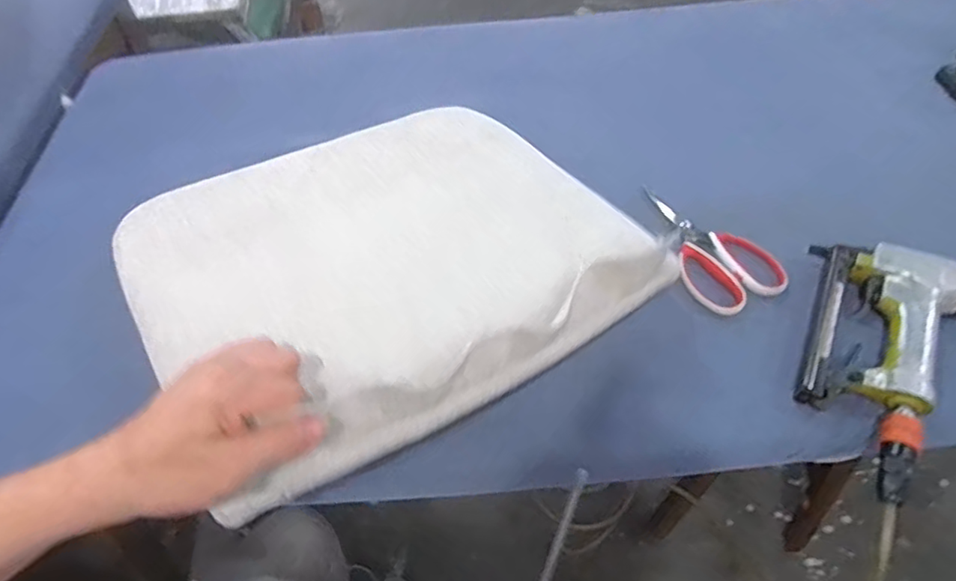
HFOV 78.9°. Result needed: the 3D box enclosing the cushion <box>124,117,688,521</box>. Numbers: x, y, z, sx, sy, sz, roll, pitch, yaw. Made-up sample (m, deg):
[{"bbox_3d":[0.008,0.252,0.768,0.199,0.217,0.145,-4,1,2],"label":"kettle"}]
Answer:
[{"bbox_3d":[-0.088,-0.041,0.544,0.407,0.074,0.356,-29,57,-19],"label":"cushion"}]

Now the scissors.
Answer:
[{"bbox_3d":[0.242,-0.050,0.622,0.099,0.014,0.172,-20,54,-12],"label":"scissors"}]

